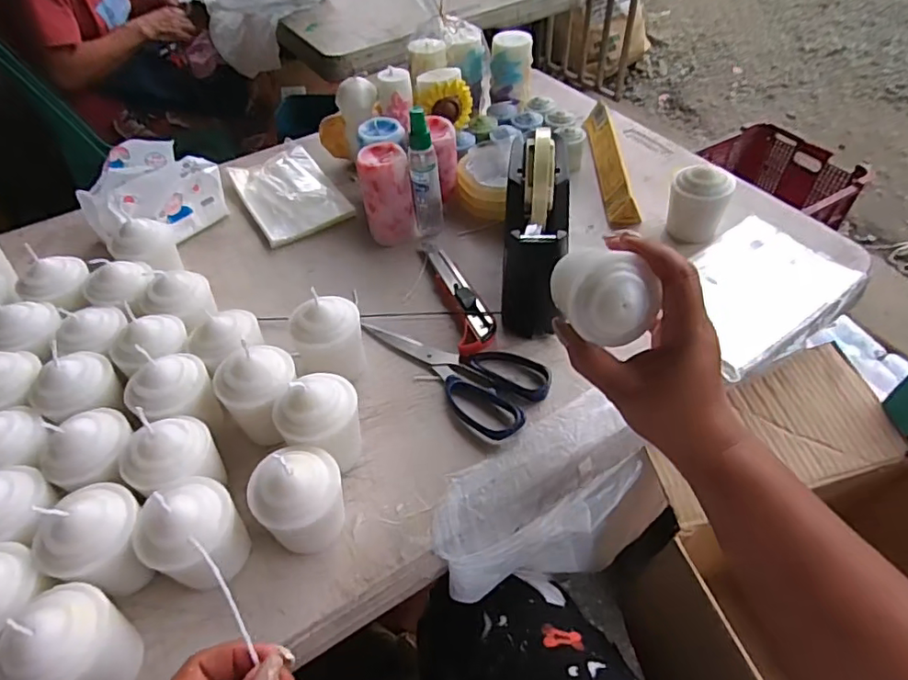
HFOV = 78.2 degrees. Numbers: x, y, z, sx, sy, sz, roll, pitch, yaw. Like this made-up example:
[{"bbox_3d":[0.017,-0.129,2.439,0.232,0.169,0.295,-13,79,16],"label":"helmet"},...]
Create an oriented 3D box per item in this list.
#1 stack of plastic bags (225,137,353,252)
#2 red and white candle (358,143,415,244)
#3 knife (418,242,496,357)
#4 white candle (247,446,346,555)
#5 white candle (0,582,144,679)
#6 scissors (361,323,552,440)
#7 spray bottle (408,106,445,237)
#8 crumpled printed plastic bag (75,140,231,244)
[{"bbox_3d":[-0.197,-0.178,0.663,0.103,0.007,0.160,-26,58,-21],"label":"stack of plastic bags"},{"bbox_3d":[-0.070,-0.154,0.589,0.051,0.088,0.048,-11,49,-6],"label":"red and white candle"},{"bbox_3d":[0.002,-0.048,0.537,0.036,0.020,0.160,-15,50,-9],"label":"knife"},{"bbox_3d":[-0.099,0.105,0.366,0.049,0.075,0.054,33,58,28],"label":"white candle"},{"bbox_3d":[-0.215,0.175,0.314,0.055,0.073,0.059,4,49,7],"label":"white candle"},{"bbox_3d":[-0.006,0.018,0.482,0.173,0.010,0.081,28,56,25],"label":"scissors"},{"bbox_3d":[-0.030,-0.171,0.575,0.030,0.136,0.026,-4,49,0],"label":"spray bottle"},{"bbox_3d":[-0.327,-0.161,0.612,0.136,0.076,0.083,-31,54,-22],"label":"crumpled printed plastic bag"}]

